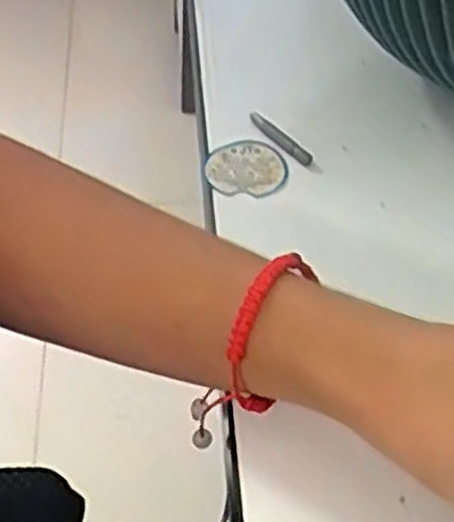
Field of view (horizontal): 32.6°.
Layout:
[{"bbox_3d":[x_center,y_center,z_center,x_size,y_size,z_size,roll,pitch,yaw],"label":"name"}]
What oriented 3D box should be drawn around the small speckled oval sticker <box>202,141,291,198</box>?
[{"bbox_3d":[0.010,-0.048,0.412,0.043,0.006,0.041,-1,47,-4],"label":"small speckled oval sticker"}]

